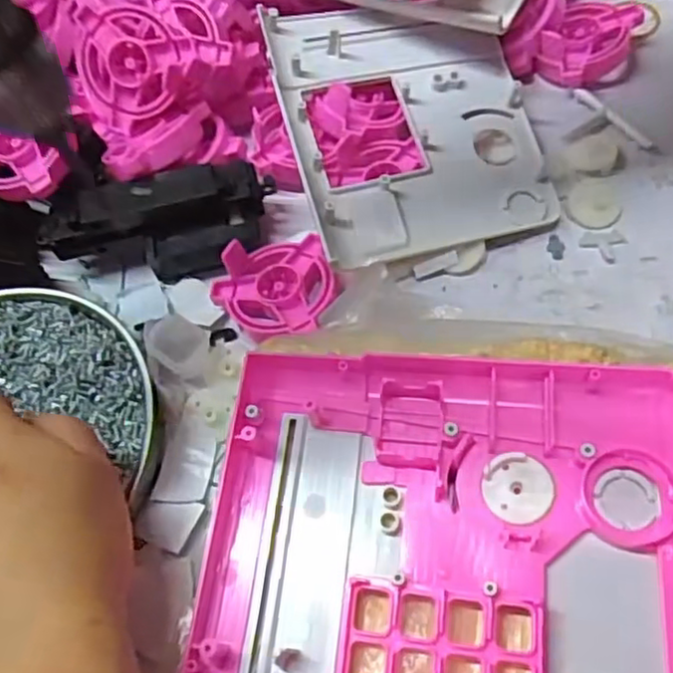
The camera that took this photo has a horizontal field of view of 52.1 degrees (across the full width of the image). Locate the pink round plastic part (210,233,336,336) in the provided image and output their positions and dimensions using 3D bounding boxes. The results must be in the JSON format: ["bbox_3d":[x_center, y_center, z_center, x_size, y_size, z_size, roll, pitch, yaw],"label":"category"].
[{"bbox_3d":[-0.026,-0.019,0.301,0.052,0.025,0.047,-20,62,-3],"label":"pink round plastic part"}]

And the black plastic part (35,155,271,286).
[{"bbox_3d":[-0.074,-0.051,0.314,0.094,0.033,0.043,-22,64,-10],"label":"black plastic part"}]

